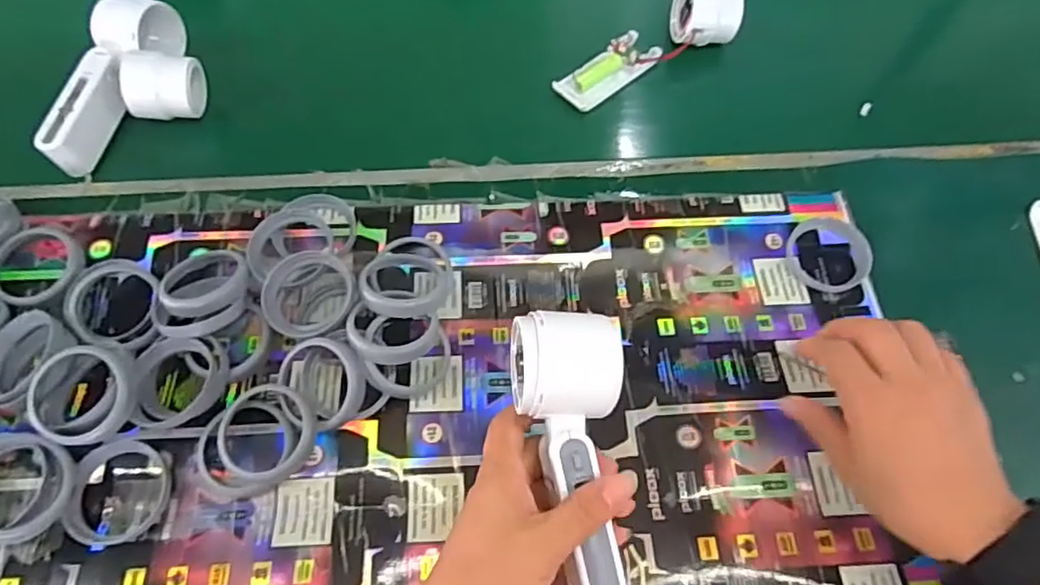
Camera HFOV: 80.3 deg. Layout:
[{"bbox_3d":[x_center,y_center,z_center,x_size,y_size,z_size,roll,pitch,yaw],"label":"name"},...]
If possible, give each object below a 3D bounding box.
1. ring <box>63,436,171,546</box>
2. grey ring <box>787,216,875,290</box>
[{"bbox_3d":[-0.239,0.118,0.368,0.052,0.014,0.059,0,62,-2],"label":"ring"},{"bbox_3d":[0.231,-0.030,0.461,0.057,0.014,0.057,1,62,-1],"label":"grey ring"}]

